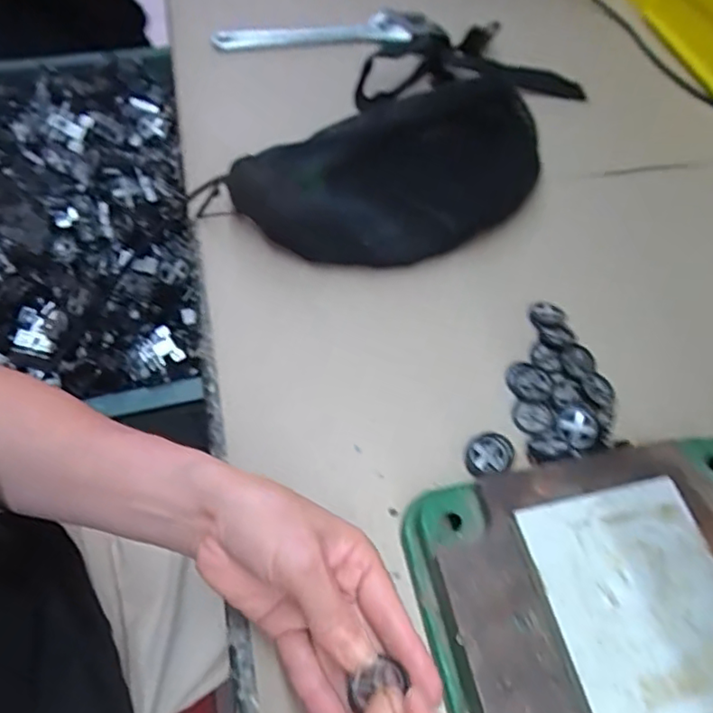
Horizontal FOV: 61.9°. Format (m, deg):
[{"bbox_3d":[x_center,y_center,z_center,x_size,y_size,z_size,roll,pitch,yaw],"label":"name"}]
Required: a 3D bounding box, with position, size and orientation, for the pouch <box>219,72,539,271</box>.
[{"bbox_3d":[0.039,-0.150,0.485,0.248,0.073,0.124,-26,61,-19],"label":"pouch"}]

